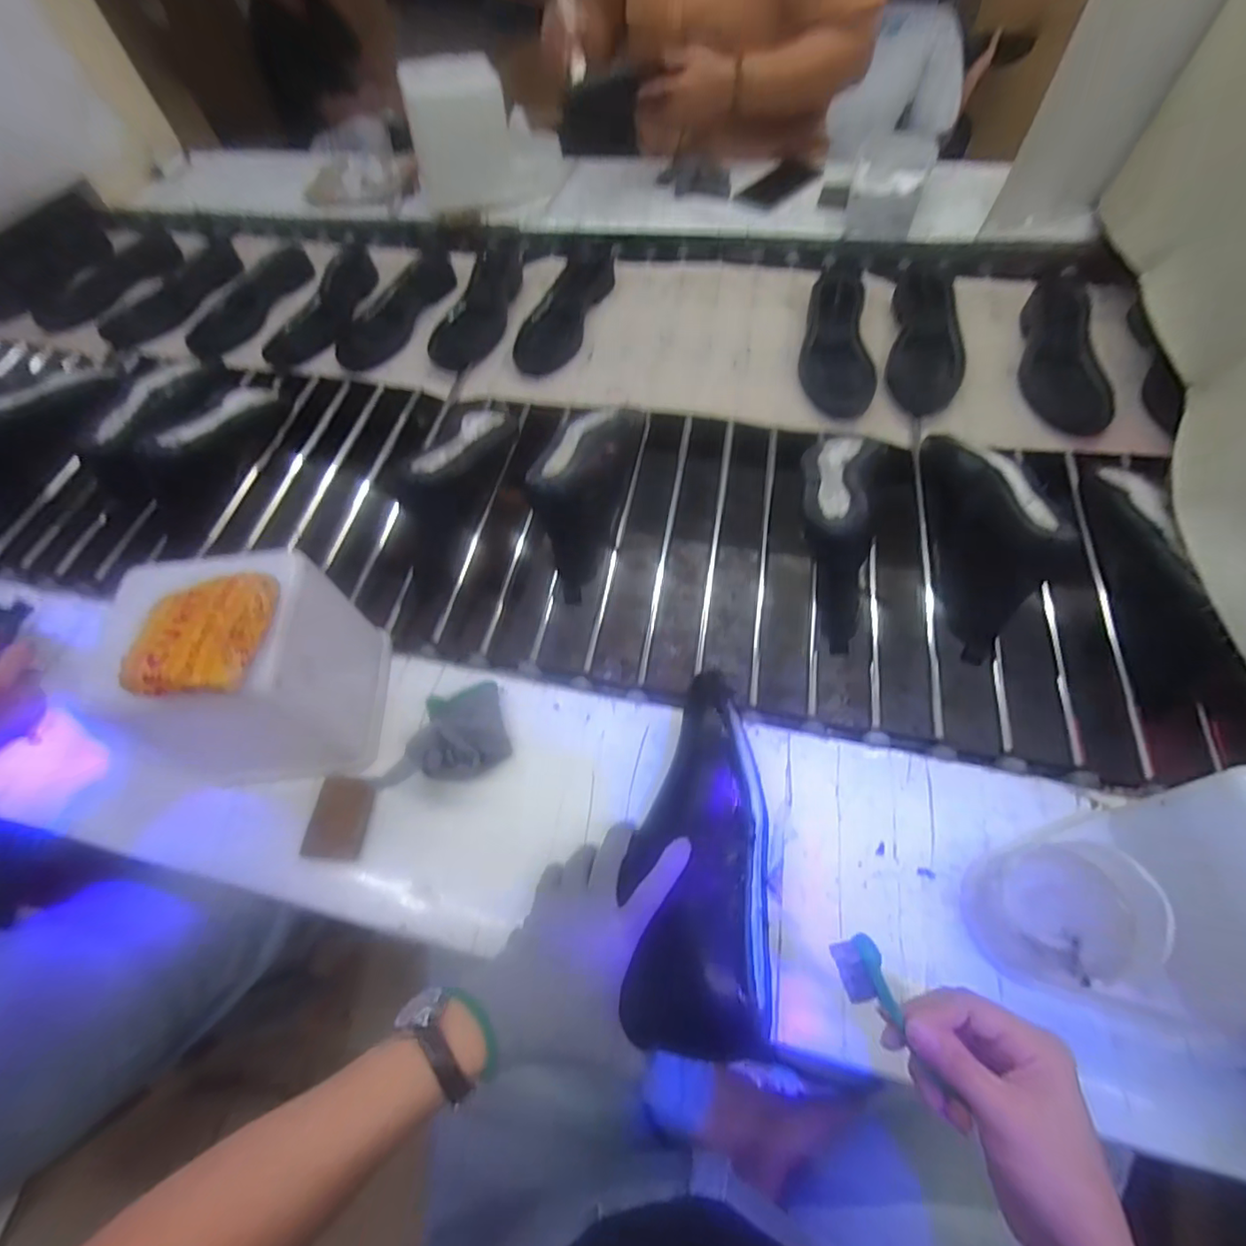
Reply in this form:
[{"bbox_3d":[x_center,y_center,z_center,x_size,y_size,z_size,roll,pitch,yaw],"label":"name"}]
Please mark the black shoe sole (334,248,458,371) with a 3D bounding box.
[{"bbox_3d":[-0.368,-0.514,0.942,0.117,0.030,0.280,20,64,16],"label":"black shoe sole"}]

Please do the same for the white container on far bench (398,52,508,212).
[{"bbox_3d":[-0.276,-0.818,0.978,0.162,0.174,0.101,-14,59,-3],"label":"white container on far bench"}]

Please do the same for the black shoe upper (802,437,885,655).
[{"bbox_3d":[0.223,-0.115,0.614,0.081,0.108,0.260,12,62,12],"label":"black shoe upper"}]

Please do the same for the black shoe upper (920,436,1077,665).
[{"bbox_3d":[0.377,-0.113,0.604,0.074,0.105,0.273,3,60,7],"label":"black shoe upper"}]

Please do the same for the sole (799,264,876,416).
[{"bbox_3d":[0.301,-0.399,0.812,0.096,0.037,0.278,7,61,9],"label":"sole"}]

